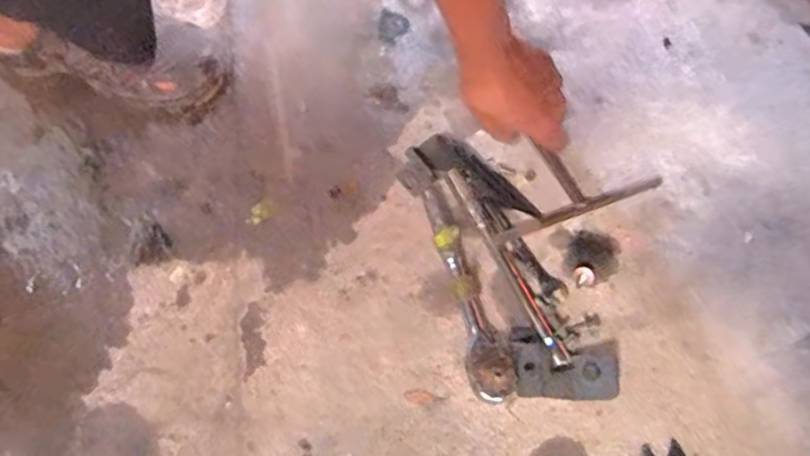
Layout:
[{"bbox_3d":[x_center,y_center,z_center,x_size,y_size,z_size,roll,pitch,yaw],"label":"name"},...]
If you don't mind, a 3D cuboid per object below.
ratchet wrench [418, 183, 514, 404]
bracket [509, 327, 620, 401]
[{"bbox_3d":[0.048,0.049,0.503,0.030,0.026,0.192,-11,60,-9],"label":"ratchet wrench"},{"bbox_3d":[0.125,0.109,0.478,0.080,0.019,0.054,6,59,1],"label":"bracket"}]

